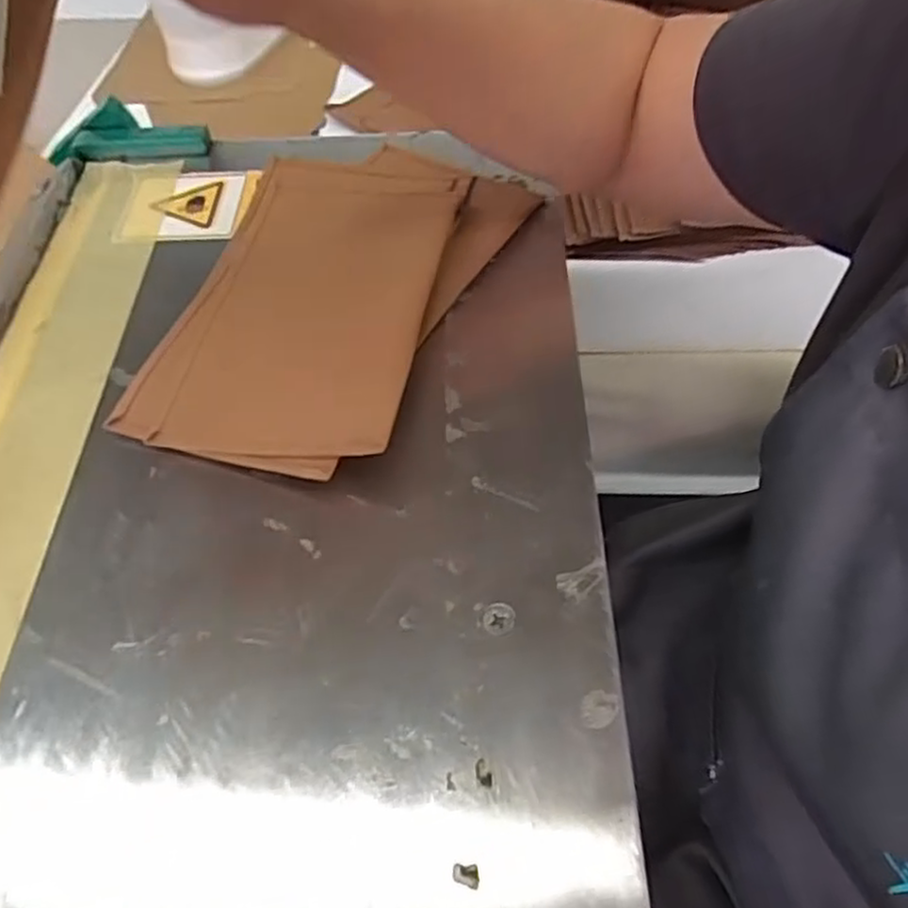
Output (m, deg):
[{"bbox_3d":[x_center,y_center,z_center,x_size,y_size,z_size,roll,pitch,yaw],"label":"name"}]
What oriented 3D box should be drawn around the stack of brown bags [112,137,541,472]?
[{"bbox_3d":[-0.056,-0.084,0.366,0.137,0.016,0.214,12,57,12],"label":"stack of brown bags"}]

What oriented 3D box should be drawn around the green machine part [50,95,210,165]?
[{"bbox_3d":[-0.202,-0.192,0.453,0.107,0.029,0.034,-2,55,3],"label":"green machine part"}]

